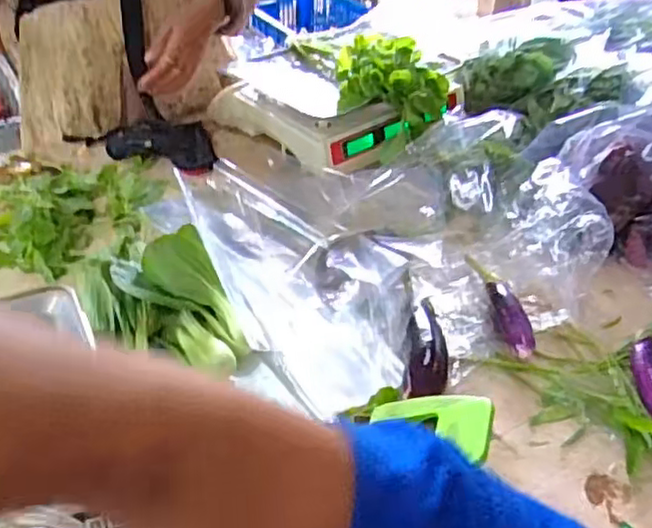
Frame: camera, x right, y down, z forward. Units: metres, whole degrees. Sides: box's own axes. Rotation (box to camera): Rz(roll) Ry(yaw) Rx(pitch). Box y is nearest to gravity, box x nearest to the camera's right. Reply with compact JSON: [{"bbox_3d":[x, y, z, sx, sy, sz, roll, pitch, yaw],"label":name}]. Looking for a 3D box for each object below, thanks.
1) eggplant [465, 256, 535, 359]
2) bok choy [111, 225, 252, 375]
[{"bbox_3d":[0.212,0.047,0.837,0.042,0.027,0.197,0,39,-3],"label":"eggplant"},{"bbox_3d":[-0.153,0.051,0.770,0.101,0.065,0.174,-32,71,-2],"label":"bok choy"}]

